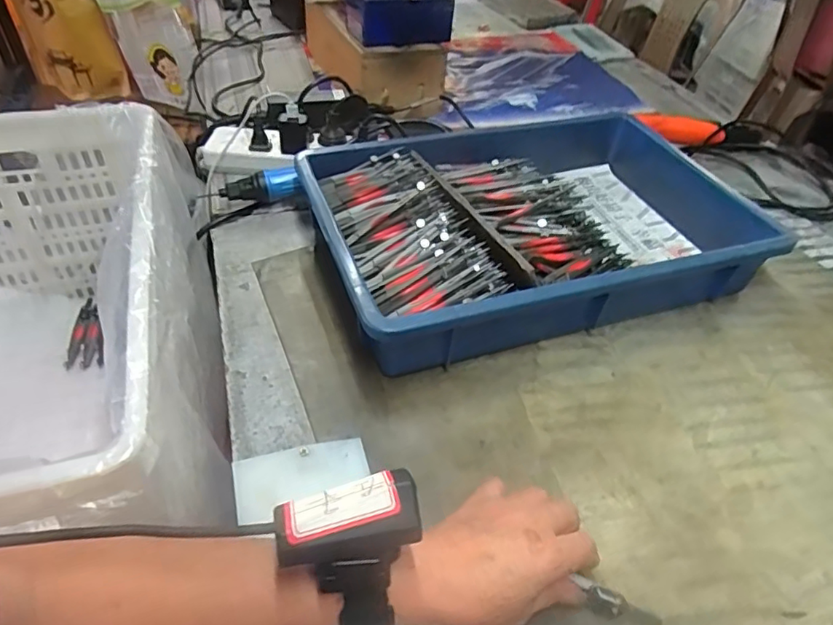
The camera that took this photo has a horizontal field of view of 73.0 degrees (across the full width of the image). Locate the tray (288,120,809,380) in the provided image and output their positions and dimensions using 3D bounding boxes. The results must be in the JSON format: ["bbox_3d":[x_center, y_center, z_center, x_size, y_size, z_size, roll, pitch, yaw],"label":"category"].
[{"bbox_3d":[0.123,-0.099,0.590,0.438,0.084,0.286,-12,45,-16],"label":"tray"}]

